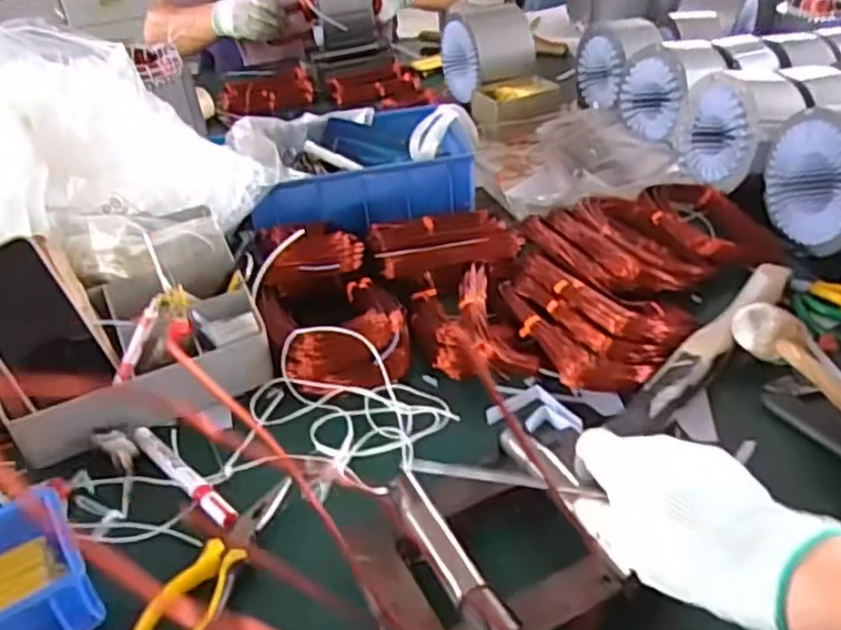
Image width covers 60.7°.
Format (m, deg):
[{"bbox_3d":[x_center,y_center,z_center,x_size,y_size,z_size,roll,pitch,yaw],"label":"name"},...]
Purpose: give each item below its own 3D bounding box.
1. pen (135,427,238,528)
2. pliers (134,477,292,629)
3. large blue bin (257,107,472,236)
[{"bbox_3d":[-0.187,0.128,0.570,0.016,0.009,0.145,-32,43,-32],"label":"pen"},{"bbox_3d":[-0.134,0.174,0.494,0.044,0.013,0.152,15,40,27],"label":"pliers"},{"bbox_3d":[-0.068,-0.198,0.964,0.302,0.074,0.219,-10,35,-7],"label":"large blue bin"}]

